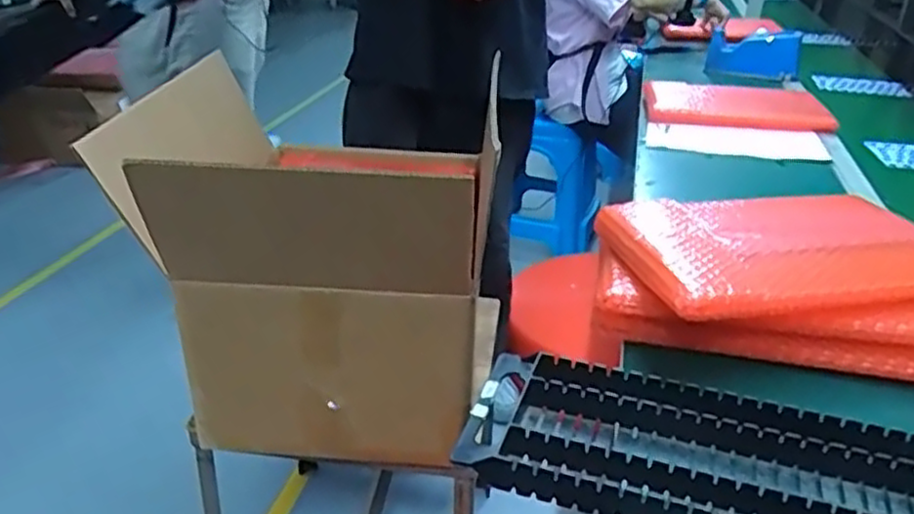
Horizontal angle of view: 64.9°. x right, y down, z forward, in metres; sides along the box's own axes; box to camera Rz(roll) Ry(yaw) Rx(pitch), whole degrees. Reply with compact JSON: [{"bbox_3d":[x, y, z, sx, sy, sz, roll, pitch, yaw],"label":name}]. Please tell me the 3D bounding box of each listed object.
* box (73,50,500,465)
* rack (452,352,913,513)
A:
[{"bbox_3d":[-0.190,-0.021,1.012,0.446,0.413,0.504,4,28,5],"label":"box"},{"bbox_3d":[0.236,0.163,0.527,0.454,0.035,0.149,10,29,16],"label":"rack"}]

